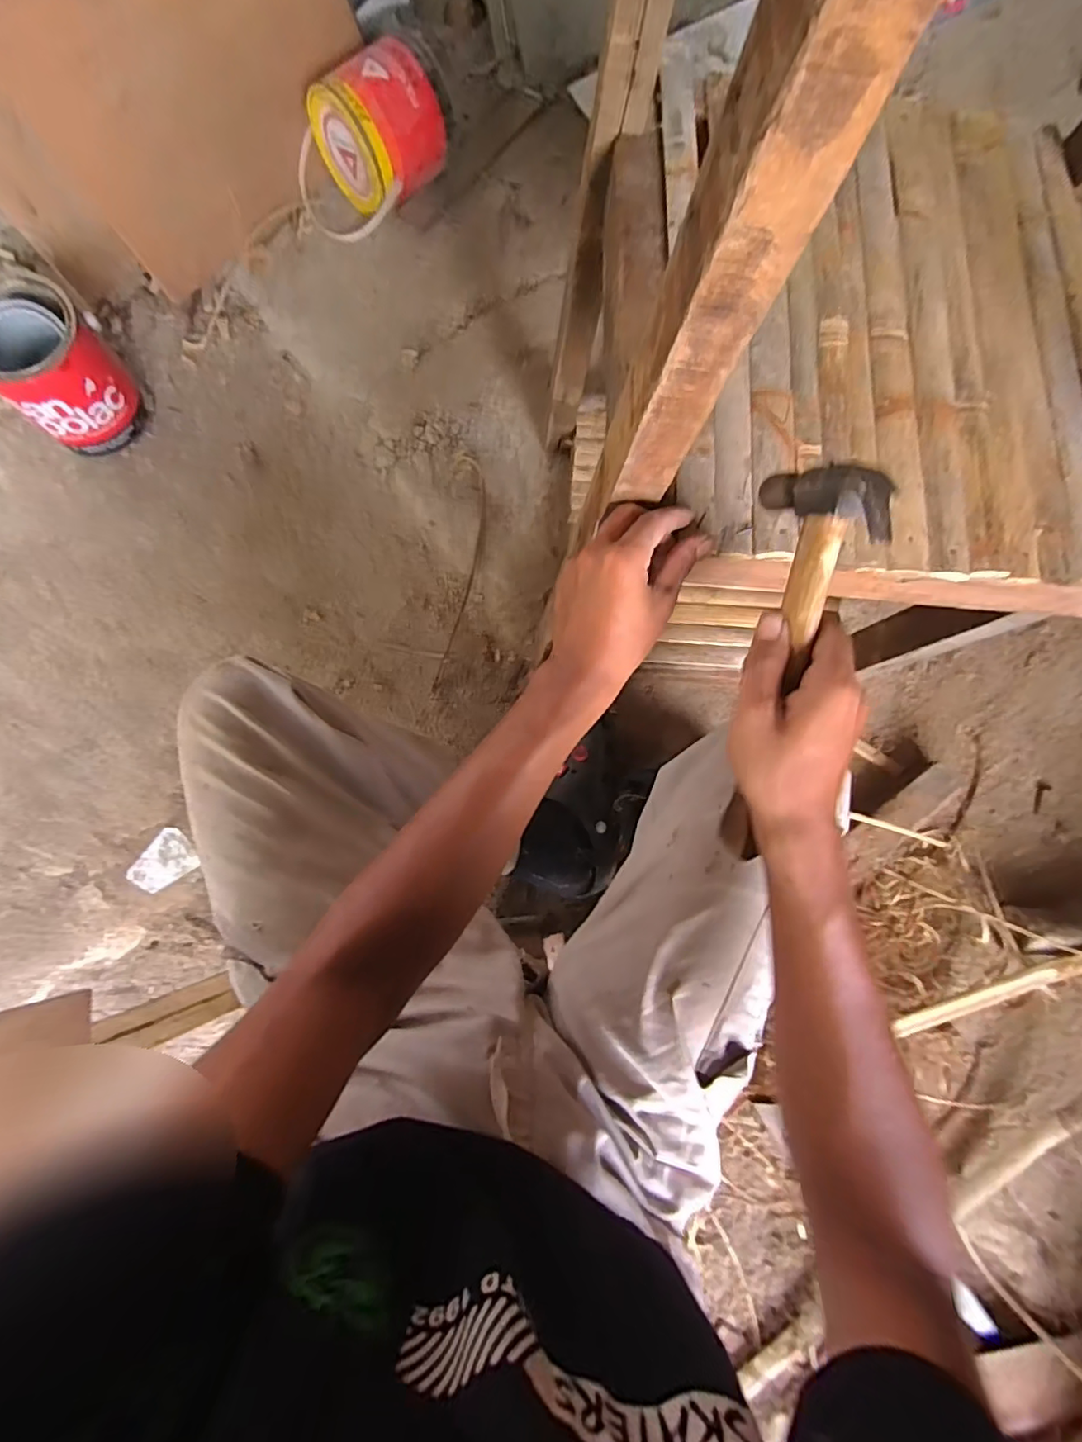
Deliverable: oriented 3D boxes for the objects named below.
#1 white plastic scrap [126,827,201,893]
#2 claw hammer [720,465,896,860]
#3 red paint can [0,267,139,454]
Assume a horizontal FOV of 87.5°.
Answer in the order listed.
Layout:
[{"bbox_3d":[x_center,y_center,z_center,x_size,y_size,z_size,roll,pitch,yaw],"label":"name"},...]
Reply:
[{"bbox_3d":[-0.507,0.188,0.755,0.080,0.008,0.062,-37,97,-17],"label":"white plastic scrap"},{"bbox_3d":[0.144,-0.025,0.347,0.035,0.079,0.240,5,111,-3],"label":"claw hammer"},{"bbox_3d":[-0.663,-0.480,0.769,0.152,0.152,0.144,1,81,-4],"label":"red paint can"}]

